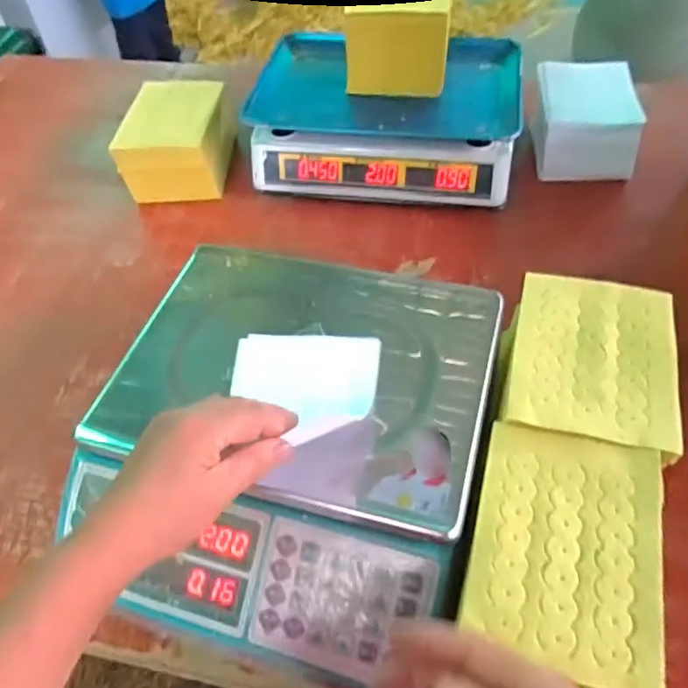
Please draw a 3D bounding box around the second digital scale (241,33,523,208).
[{"bbox_3d":[0.058,-0.296,0.785,0.329,0.105,0.238,6,52,10],"label":"second digital scale"}]

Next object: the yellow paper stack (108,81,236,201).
[{"bbox_3d":[-0.217,-0.272,0.800,0.132,0.092,0.161,0,52,5],"label":"yellow paper stack"}]

